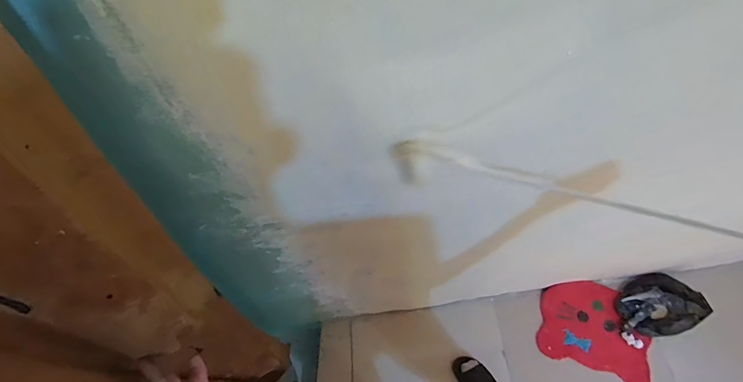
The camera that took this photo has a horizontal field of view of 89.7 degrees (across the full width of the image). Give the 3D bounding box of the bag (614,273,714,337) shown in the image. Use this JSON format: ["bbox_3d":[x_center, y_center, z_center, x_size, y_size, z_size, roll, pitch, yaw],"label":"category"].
[{"bbox_3d":[1.115,0.439,1.460,0.254,0.164,0.228,-15,61,-5],"label":"bag"}]

